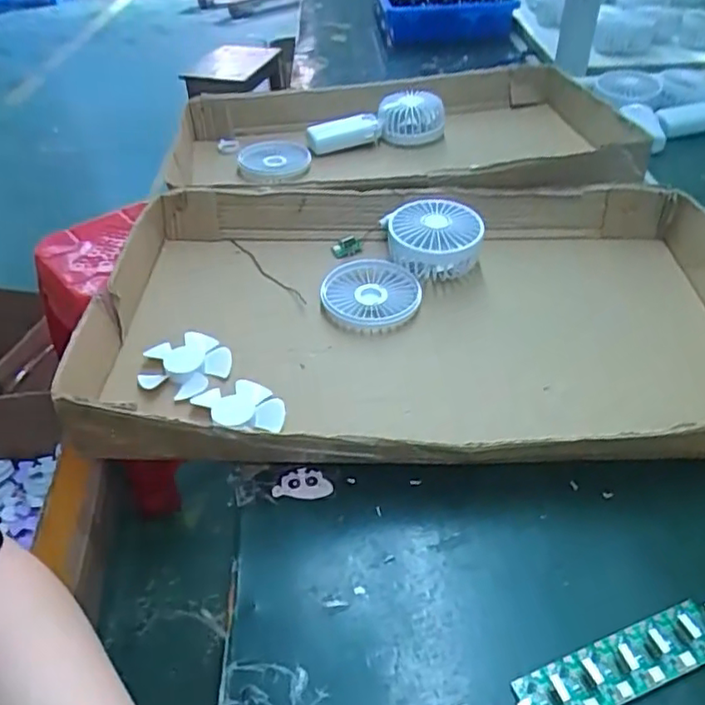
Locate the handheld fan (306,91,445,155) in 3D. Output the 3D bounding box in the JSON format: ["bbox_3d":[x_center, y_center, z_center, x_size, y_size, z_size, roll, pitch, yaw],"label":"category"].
[{"bbox_3d":[0.029,-0.301,0.850,0.182,0.071,0.084,-19,43,-16],"label":"handheld fan"}]

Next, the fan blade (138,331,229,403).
[{"bbox_3d":[-0.136,0.010,0.509,0.070,0.012,0.070,-2,41,2],"label":"fan blade"}]

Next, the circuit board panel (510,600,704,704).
[{"bbox_3d":[0.142,0.162,0.327,0.117,0.013,0.031,-16,42,-14],"label":"circuit board panel"}]

